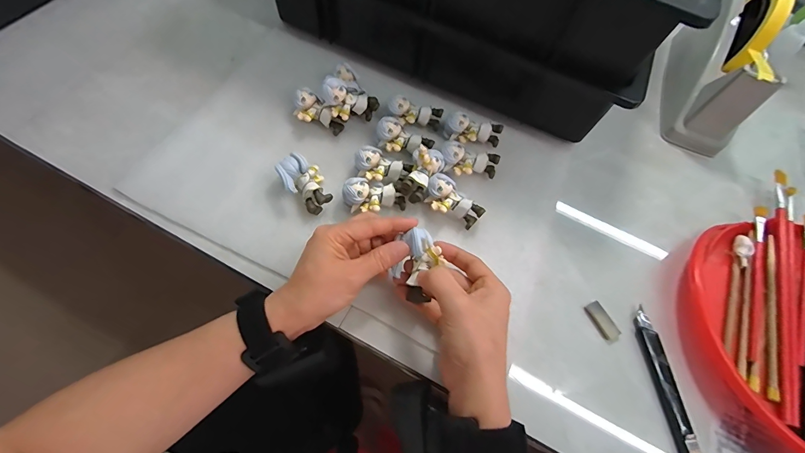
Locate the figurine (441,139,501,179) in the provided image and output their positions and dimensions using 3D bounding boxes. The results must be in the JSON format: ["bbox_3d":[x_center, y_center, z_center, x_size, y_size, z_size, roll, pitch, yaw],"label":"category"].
[{"bbox_3d":[0.070,-0.067,0.396,0.061,0.028,0.032,13,64,1],"label":"figurine"}]

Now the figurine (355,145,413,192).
[{"bbox_3d":[-0.022,-0.057,0.382,0.054,0.028,0.032,26,65,8],"label":"figurine"}]

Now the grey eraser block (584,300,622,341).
[{"bbox_3d":[0.188,0.088,0.346,0.016,0.004,0.035,-23,69,-15],"label":"grey eraser block"}]

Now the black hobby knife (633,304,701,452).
[{"bbox_3d":[0.230,0.141,0.319,0.020,0.011,0.136,-5,65,-7],"label":"black hobby knife"}]

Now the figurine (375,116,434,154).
[{"bbox_3d":[0.000,-0.091,0.398,0.060,0.025,0.032,28,65,9],"label":"figurine"}]

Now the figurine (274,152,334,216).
[{"bbox_3d":[-0.096,-0.041,0.368,0.037,0.032,0.060,-28,70,-17],"label":"figurine"}]

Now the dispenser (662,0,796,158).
[{"bbox_3d":[0.388,-0.204,0.444,0.072,0.118,0.204,21,65,4],"label":"dispenser"}]

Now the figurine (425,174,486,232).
[{"bbox_3d":[0.048,-0.022,0.371,0.059,0.026,0.033,43,69,15],"label":"figurine"}]

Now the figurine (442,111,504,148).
[{"bbox_3d":[0.078,-0.104,0.414,0.063,0.031,0.028,9,64,0],"label":"figurine"}]

